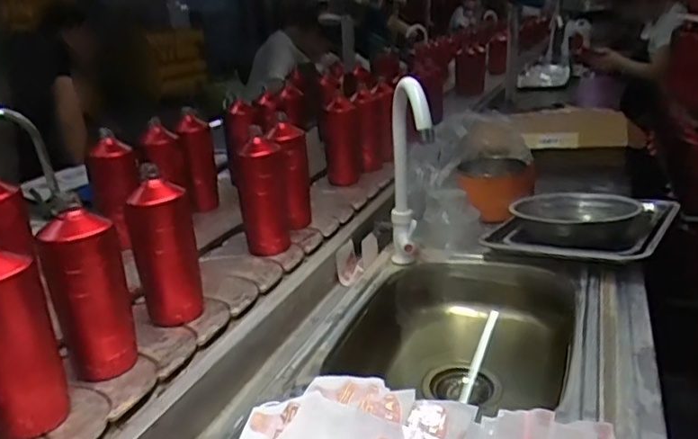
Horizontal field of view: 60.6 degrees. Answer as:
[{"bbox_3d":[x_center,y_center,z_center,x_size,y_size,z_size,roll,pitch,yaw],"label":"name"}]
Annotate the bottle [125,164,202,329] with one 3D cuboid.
[{"bbox_3d":[-0.254,0.038,0.835,0.093,0.202,0.079,0,18,-15],"label":"bottle"}]

